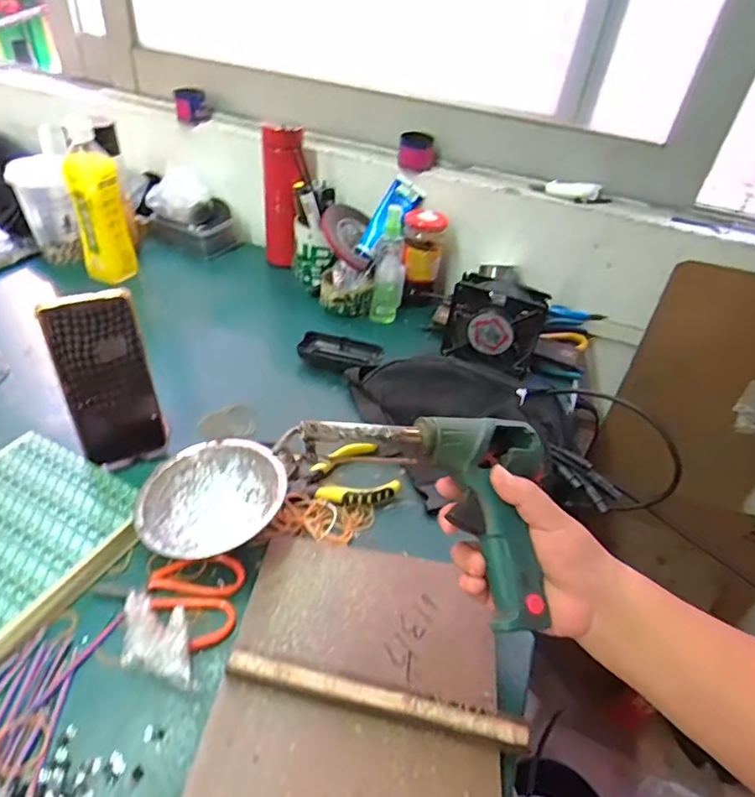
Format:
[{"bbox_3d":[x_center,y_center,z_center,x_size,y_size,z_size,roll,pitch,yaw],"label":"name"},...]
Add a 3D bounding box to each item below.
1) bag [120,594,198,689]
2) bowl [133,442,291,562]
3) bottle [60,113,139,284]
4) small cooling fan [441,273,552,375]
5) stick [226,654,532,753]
[{"bbox_3d":[-0.158,0.178,0.388,0.065,0.038,0.040,17,40,11],"label":"bag"},{"bbox_3d":[-0.156,0.093,0.483,0.103,0.049,0.124,27,43,23],"label":"bowl"},{"bbox_3d":[-0.395,-0.272,0.753,0.071,0.195,0.054,-12,43,-22],"label":"bottle"},{"bbox_3d":[0.154,-0.100,0.697,0.122,0.106,0.045,20,41,15],"label":"small cooling fan"},{"bbox_3d":[-0.002,0.213,0.372,0.208,0.018,0.016,12,39,5],"label":"stick"}]

